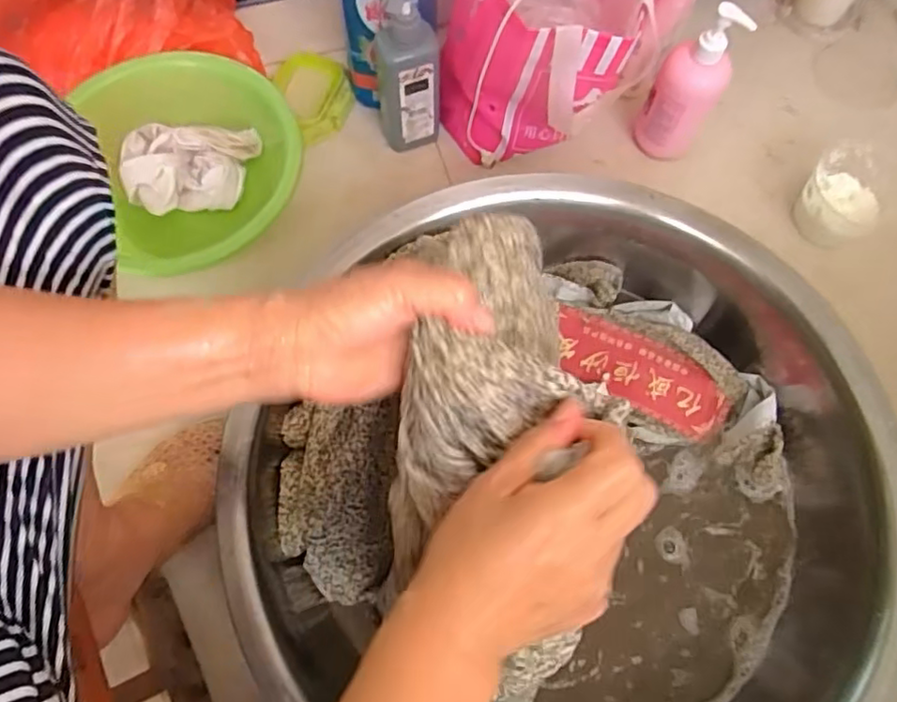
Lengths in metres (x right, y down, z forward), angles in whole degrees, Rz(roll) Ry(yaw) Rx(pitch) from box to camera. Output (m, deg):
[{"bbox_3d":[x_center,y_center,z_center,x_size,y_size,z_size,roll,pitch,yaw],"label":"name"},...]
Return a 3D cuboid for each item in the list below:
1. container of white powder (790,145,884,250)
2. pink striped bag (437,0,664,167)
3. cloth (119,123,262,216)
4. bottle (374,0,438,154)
[{"bbox_3d":[0.460,-0.174,0.741,0.092,0.066,0.096,0,70,0],"label":"container of white powder"},{"bbox_3d":[0.111,-0.337,0.680,0.188,0.223,0.201,33,73,11],"label":"pink striped bag"},{"bbox_3d":[-0.309,-0.213,0.736,0.153,0.040,0.121,3,70,0],"label":"cloth"},{"bbox_3d":[-0.047,-0.314,0.717,0.068,0.204,0.068,-9,70,-4],"label":"bottle"}]

